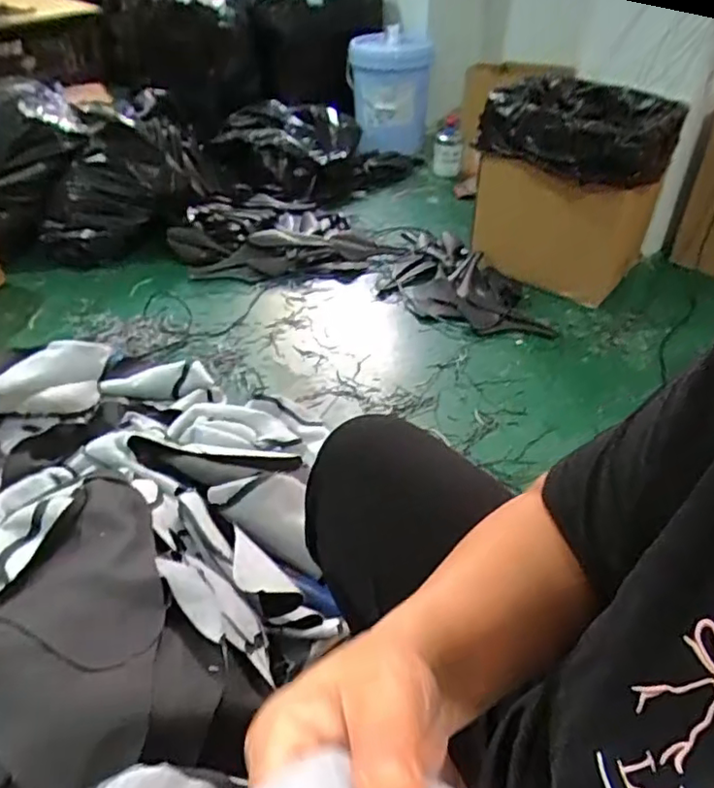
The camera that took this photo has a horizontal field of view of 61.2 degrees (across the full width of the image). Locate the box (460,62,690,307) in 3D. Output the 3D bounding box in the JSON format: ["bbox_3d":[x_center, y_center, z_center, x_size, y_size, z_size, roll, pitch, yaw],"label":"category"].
[{"bbox_3d":[0.577,-0.557,1.631,0.420,0.444,0.489,22,45,25],"label":"box"}]

